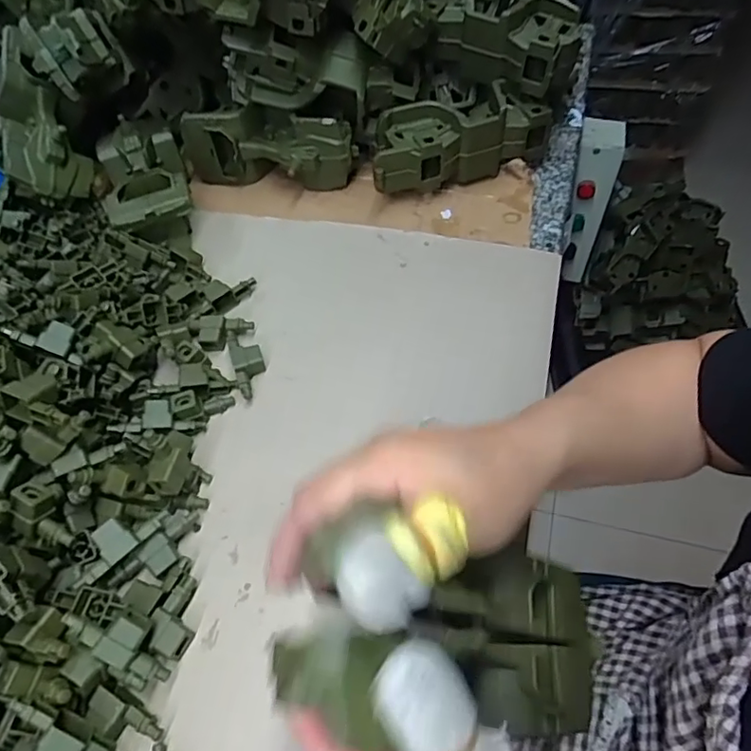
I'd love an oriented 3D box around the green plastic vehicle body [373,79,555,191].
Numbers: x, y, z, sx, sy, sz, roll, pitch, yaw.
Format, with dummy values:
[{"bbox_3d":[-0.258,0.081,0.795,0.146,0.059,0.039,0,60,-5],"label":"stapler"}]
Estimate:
[{"bbox_3d":[0.080,-0.226,0.550,0.178,0.080,0.047,-19,56,-8],"label":"green plastic vehicle body"}]

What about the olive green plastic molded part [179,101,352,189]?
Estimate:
[{"bbox_3d":[-0.108,-0.231,0.569,0.172,0.078,0.051,14,58,14],"label":"olive green plastic molded part"}]

